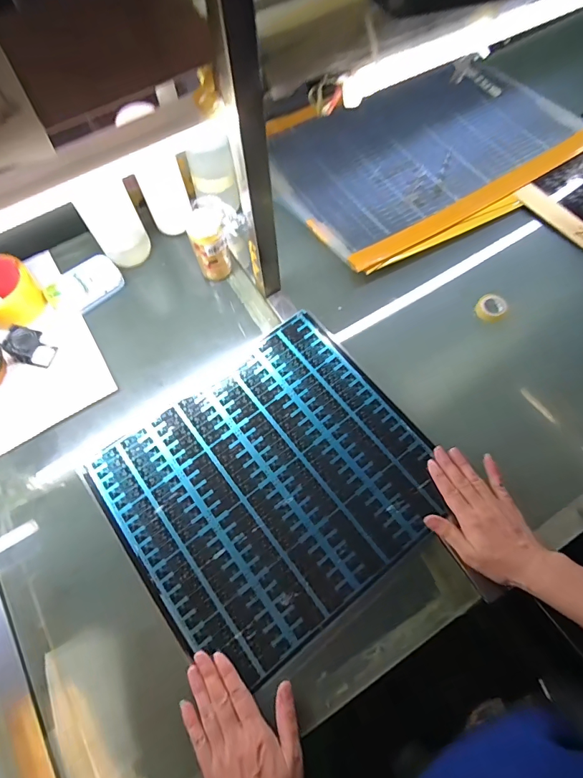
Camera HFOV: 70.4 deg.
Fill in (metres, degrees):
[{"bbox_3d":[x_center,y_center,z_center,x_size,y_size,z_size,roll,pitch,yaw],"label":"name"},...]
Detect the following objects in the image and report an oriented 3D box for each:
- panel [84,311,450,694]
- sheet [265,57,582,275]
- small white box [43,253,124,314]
[{"bbox_3d":[-0.023,0.112,0.533,0.376,0.008,0.335,-37,72,-13],"label":"panel"},{"bbox_3d":[0.231,-0.453,0.765,0.547,0.029,0.405,-29,66,-9],"label":"sheet"},{"bbox_3d":[-0.314,-0.157,0.635,0.109,0.023,0.068,-43,73,-15],"label":"small white box"}]

